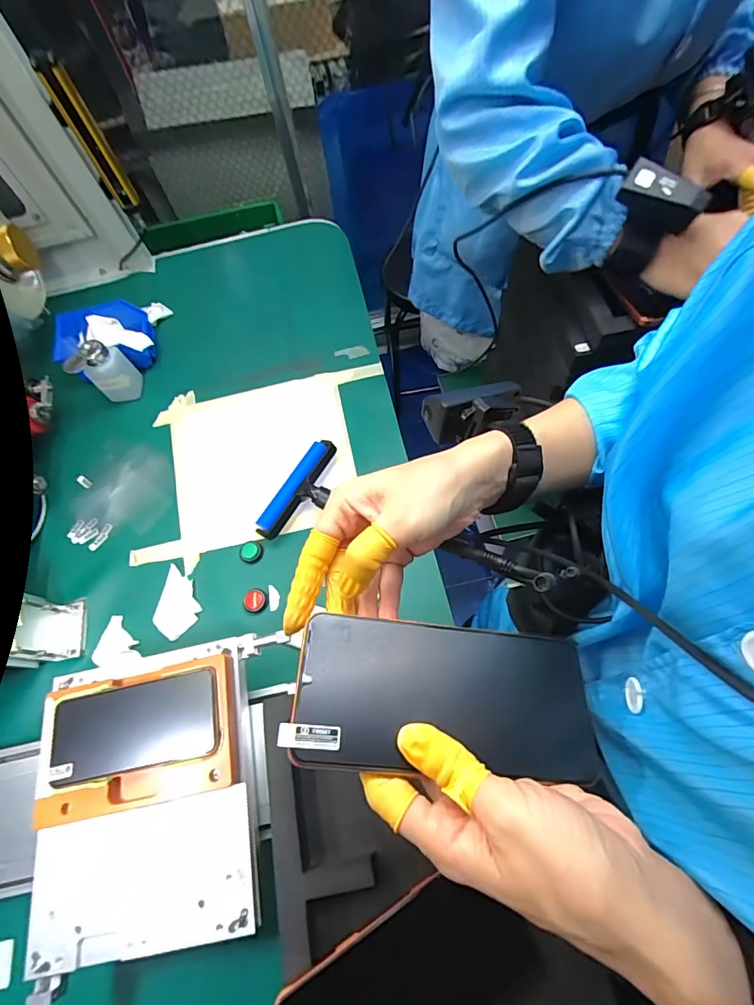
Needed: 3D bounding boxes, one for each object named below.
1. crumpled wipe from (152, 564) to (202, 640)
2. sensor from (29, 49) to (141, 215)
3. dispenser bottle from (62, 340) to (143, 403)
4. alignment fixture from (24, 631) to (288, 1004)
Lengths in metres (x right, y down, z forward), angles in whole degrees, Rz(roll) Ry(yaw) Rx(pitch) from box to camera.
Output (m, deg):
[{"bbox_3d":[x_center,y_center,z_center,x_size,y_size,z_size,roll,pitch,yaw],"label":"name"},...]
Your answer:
[{"bbox_3d":[-0.267,0.134,0.599,0.058,0.004,0.095,3,67,4],"label":"crumpled wipe"},{"bbox_3d":[-0.433,-0.547,0.677,0.045,0.203,0.046,-32,64,-9],"label":"sensor"},{"bbox_3d":[-0.436,-0.209,0.717,0.070,0.106,0.054,-19,64,-4],"label":"dispenser bottle"},{"bbox_3d":[-0.204,0.268,0.404,0.209,0.029,0.248,-12,67,-3],"label":"alignment fixture"}]

